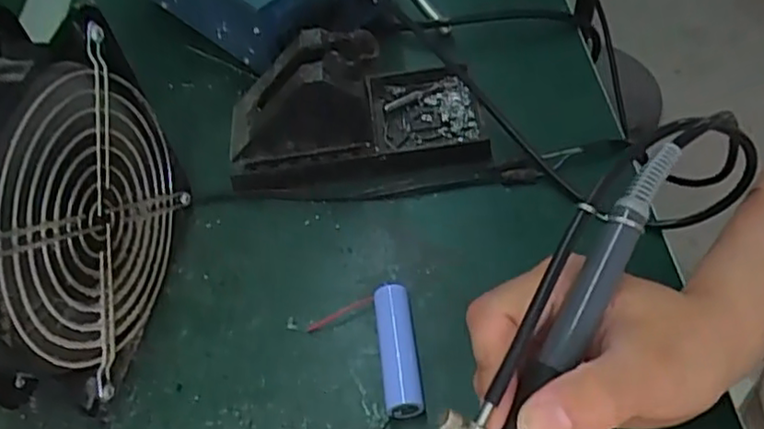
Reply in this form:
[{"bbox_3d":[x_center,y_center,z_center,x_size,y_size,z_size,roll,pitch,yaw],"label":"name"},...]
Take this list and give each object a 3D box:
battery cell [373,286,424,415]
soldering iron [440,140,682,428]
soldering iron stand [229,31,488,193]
[{"bbox_3d":[0.007,0.065,0.331,0.017,0.021,0.062,-7,52,-2],"label":"battery cell"},{"bbox_3d":[0.049,0.057,0.232,0.026,0.021,0.199,26,78,21],"label":"soldering iron"},{"bbox_3d":[-0.016,-0.065,0.389,0.148,0.078,0.070,-9,52,-3],"label":"soldering iron stand"}]

